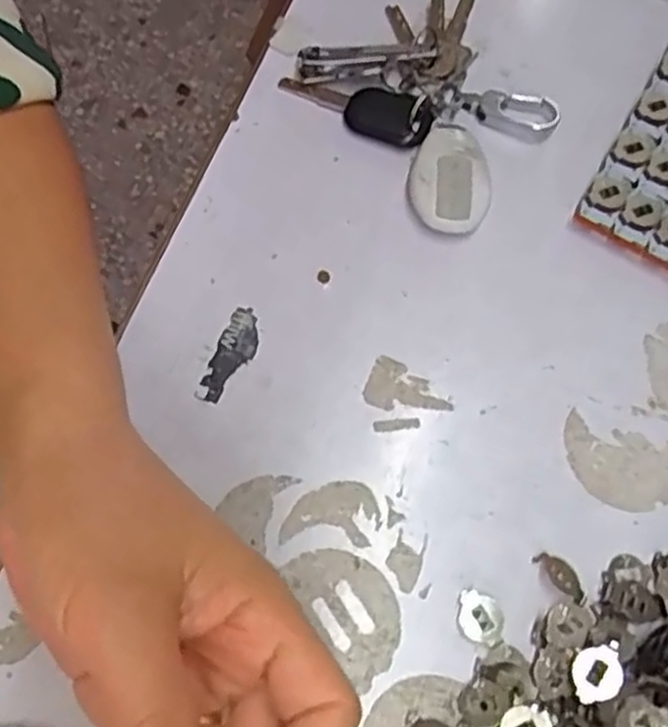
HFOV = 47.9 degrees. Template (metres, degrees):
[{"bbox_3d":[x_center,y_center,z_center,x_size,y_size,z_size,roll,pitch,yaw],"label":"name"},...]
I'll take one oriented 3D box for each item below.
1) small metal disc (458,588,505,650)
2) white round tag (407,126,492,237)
[{"bbox_3d":[0.056,0.098,0.288,0.017,0.004,0.019,10,68,1],"label":"small metal disc"},{"bbox_3d":[0.055,-0.088,0.355,0.037,0.012,0.055,10,68,1],"label":"white round tag"}]

